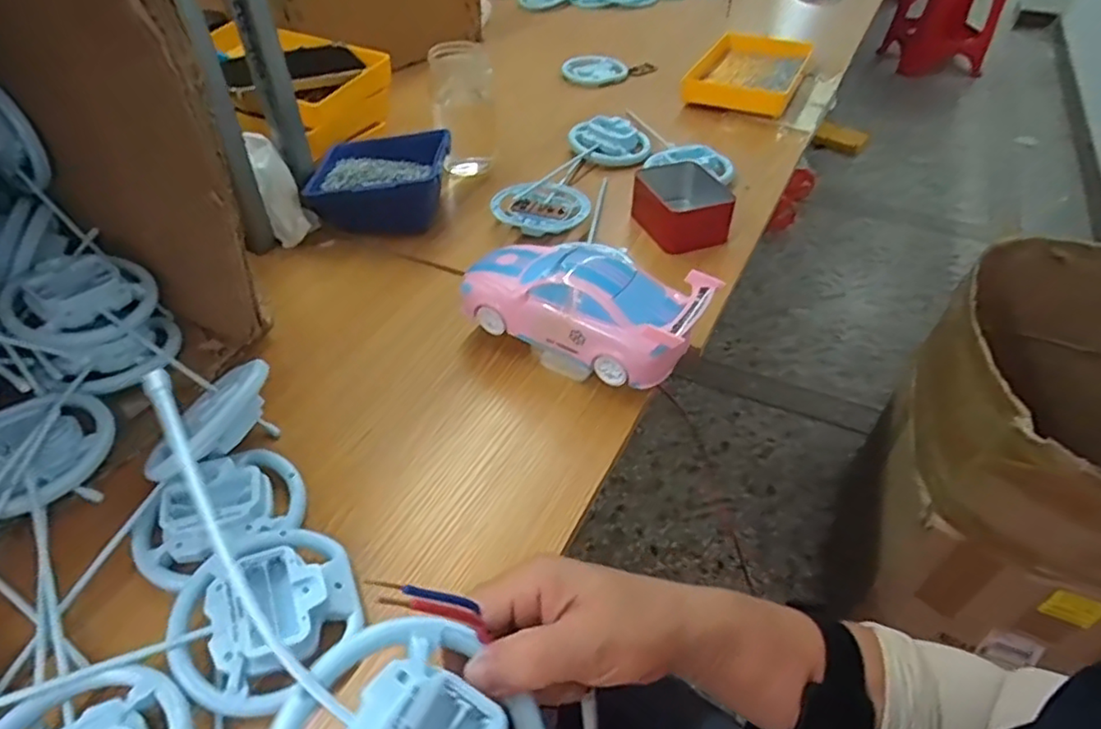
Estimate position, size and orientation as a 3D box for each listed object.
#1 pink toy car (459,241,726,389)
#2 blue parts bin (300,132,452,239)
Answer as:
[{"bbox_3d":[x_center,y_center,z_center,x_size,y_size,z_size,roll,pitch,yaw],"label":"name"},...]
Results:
[{"bbox_3d":[0.023,-0.042,0.508,0.191,0.087,0.077,23,48,21],"label":"pink toy car"},{"bbox_3d":[-0.180,-0.195,0.686,0.142,0.067,0.124,2,44,0],"label":"blue parts bin"}]

